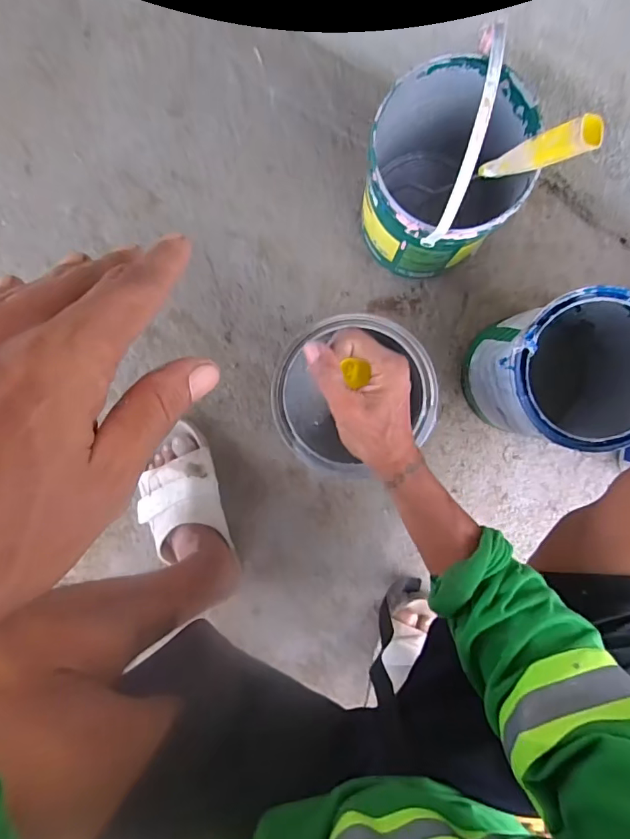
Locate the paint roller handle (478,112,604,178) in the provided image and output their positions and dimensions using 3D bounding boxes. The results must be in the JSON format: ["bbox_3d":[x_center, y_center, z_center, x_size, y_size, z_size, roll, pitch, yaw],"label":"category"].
[{"bbox_3d":[0.207,-0.250,0.451,0.028,0.120,0.023,15,91,-30],"label":"paint roller handle"}]

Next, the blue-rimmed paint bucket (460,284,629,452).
[{"bbox_3d":[0.286,-0.054,0.574,0.165,0.211,0.160,0,91,1],"label":"blue-rimmed paint bucket"}]

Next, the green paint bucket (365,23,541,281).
[{"bbox_3d":[0.142,-0.272,0.532,0.161,0.290,0.178,-3,91,1],"label":"green paint bucket"}]

